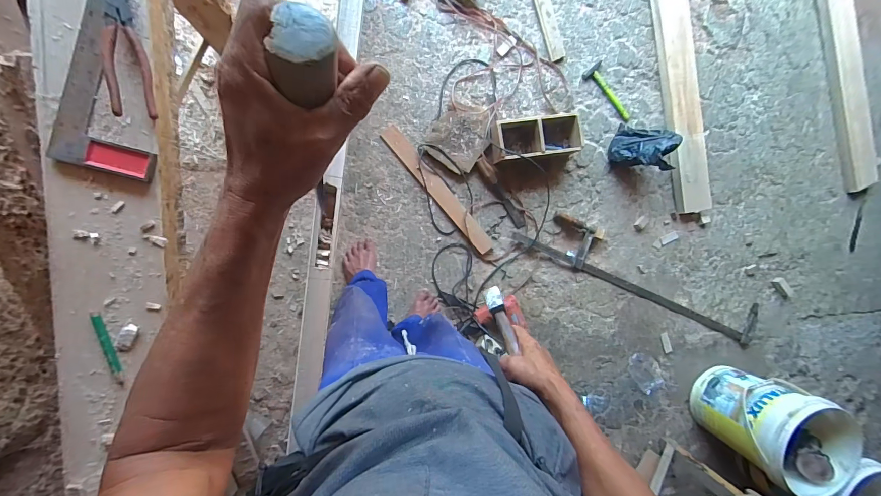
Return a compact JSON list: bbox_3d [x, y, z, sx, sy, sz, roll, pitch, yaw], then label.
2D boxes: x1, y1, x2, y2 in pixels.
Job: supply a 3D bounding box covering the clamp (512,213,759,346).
[{"bbox_3d":[0.783,0.104,1.432,1.094,0.028,0.173,23,89,-9],"label":"clamp"}]

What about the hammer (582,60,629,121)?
[{"bbox_3d":[0.613,-0.558,1.372,0.088,0.017,0.229,-38,97,-5],"label":"hammer"}]

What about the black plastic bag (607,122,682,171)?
[{"bbox_3d":[0.711,-0.358,1.330,0.146,0.181,0.165,15,90,-9],"label":"black plastic bag"}]

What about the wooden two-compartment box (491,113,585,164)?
[{"bbox_3d":[0.328,-0.377,1.283,0.307,0.108,0.141,-9,94,-8],"label":"wooden two-compartment box"}]

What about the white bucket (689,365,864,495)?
[{"bbox_3d":[1.175,0.633,1.369,0.335,0.344,0.315,17,90,-9],"label":"white bucket"}]

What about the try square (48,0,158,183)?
[{"bbox_3d":[-0.431,-0.253,0.503,0.119,0.020,0.302,11,91,-9],"label":"try square"}]

